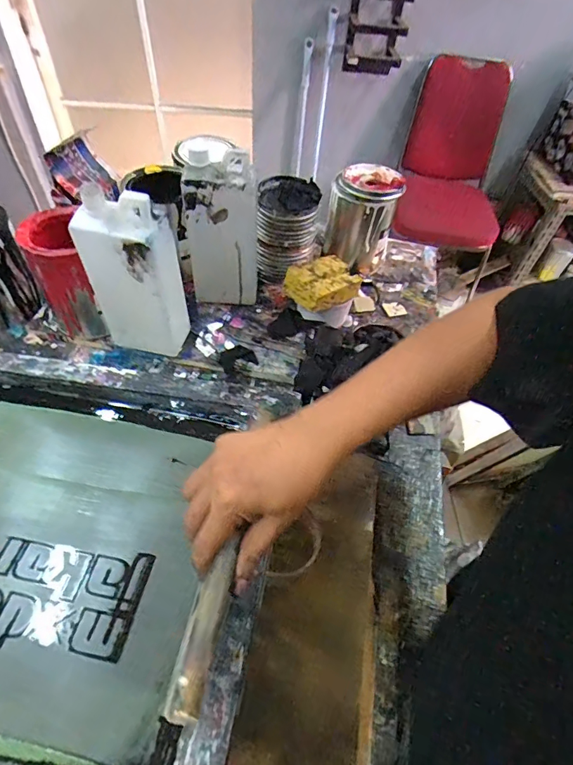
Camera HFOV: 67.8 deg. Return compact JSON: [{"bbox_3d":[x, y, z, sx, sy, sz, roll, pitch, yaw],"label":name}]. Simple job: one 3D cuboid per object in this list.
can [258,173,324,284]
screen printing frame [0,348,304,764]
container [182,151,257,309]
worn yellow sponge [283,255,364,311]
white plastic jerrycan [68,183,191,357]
[{"bbox_3d":[-0.001,-0.245,0.686,0.091,0.129,0.096,2,51,-3],"label":"can"},{"bbox_3d":[-0.264,0.143,0.419,0.494,0.063,0.414,9,50,4],"label":"screen printing frame"},{"bbox_3d":[-0.090,-0.209,0.606,0.103,0.200,0.064,-3,51,-7],"label":"container"},{"bbox_3d":[0.053,-0.145,0.617,0.096,0.030,0.077,-29,59,-25],"label":"worn yellow sponge"},{"bbox_3d":[-0.186,-0.128,0.529,0.106,0.213,0.067,12,51,6],"label":"white plastic jerrycan"}]

